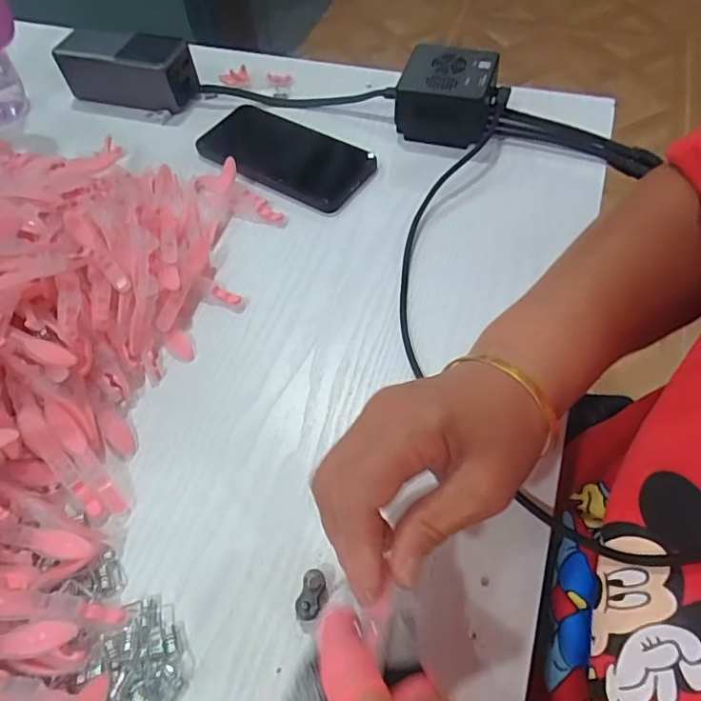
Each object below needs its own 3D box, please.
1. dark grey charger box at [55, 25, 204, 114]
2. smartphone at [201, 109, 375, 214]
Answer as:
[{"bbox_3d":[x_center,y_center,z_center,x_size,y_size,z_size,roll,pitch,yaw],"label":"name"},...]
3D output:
[{"bbox_3d":[-0.214,-0.273,0.516,0.127,0.056,0.040,13,59,12],"label":"dark grey charger box"},{"bbox_3d":[-0.058,-0.175,0.470,0.161,0.013,0.079,27,63,20],"label":"smartphone"}]

